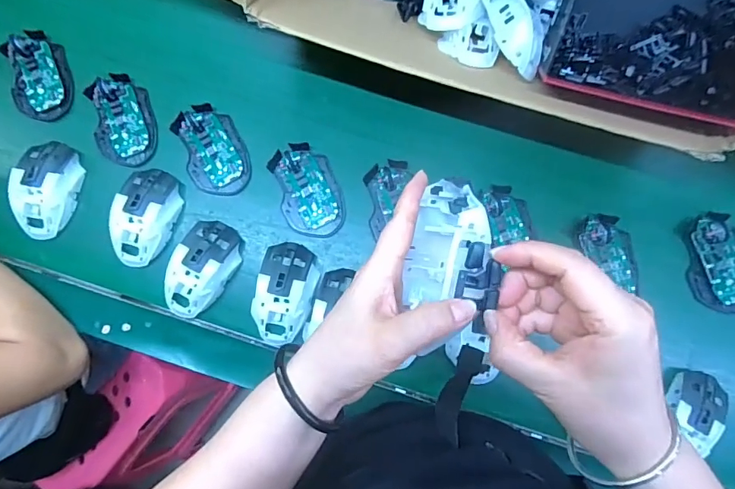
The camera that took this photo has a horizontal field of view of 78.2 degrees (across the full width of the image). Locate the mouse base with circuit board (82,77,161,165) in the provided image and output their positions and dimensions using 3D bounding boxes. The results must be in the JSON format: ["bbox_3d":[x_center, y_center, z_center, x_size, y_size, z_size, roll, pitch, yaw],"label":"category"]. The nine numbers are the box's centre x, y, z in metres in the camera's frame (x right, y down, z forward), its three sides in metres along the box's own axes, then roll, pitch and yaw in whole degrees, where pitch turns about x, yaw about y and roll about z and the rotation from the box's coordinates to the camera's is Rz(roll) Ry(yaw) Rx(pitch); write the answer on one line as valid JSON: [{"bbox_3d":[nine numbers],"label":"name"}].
[{"bbox_3d":[-0.303,-0.152,0.557,0.072,0.018,0.112,-17,82,-3],"label":"mouse base with circuit board"}]

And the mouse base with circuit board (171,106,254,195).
[{"bbox_3d":[-0.190,-0.117,0.555,0.074,0.014,0.116,-20,83,-3],"label":"mouse base with circuit board"}]

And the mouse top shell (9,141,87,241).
[{"bbox_3d":[-0.381,-0.066,0.541,0.064,0.036,0.113,0,82,0],"label":"mouse top shell"}]

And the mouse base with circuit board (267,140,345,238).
[{"bbox_3d":[-0.071,-0.065,0.547,0.072,0.013,0.114,-18,83,-3],"label":"mouse base with circuit board"}]

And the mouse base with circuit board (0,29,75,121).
[{"bbox_3d":[-0.413,-0.214,0.563,0.070,0.022,0.113,-12,82,-2],"label":"mouse base with circuit board"}]

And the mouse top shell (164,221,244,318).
[{"bbox_3d":[-0.194,0.030,0.527,0.071,0.037,0.116,17,82,2],"label":"mouse top shell"}]

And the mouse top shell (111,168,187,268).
[{"bbox_3d":[-0.265,-0.033,0.535,0.068,0.037,0.118,13,82,2],"label":"mouse top shell"}]

